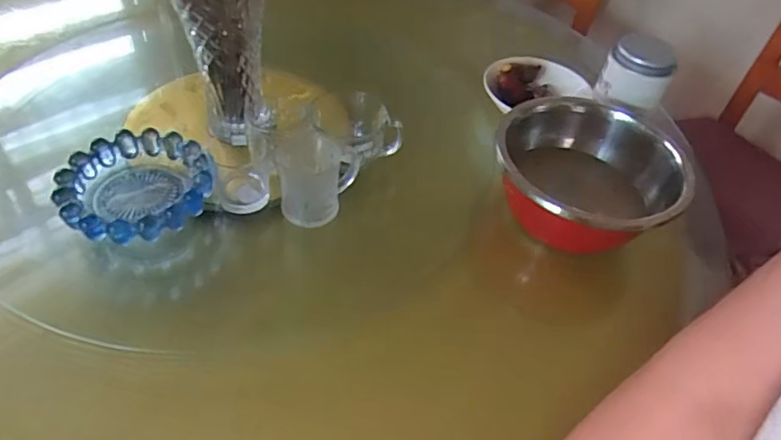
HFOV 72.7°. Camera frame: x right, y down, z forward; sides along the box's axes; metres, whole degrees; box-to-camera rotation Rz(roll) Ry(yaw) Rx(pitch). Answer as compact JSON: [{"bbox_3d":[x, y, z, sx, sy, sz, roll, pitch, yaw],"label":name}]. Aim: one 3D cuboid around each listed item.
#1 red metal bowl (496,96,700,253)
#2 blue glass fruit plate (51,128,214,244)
[{"bbox_3d":[0.264,-0.061,0.740,0.234,0.129,0.249,3,46,-3],"label":"red metal bowl"},{"bbox_3d":[-0.321,-0.037,0.678,0.172,0.061,0.169,3,46,-3],"label":"blue glass fruit plate"}]

